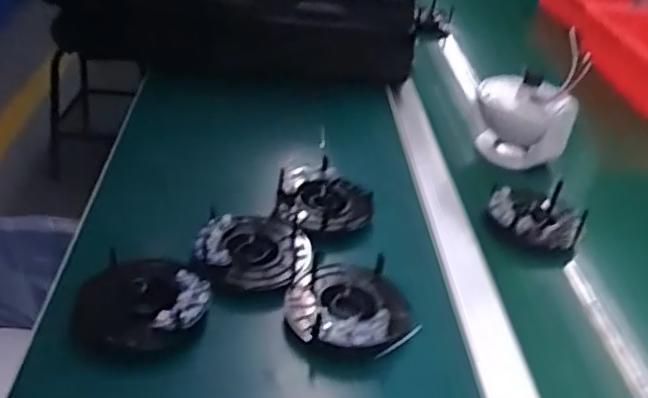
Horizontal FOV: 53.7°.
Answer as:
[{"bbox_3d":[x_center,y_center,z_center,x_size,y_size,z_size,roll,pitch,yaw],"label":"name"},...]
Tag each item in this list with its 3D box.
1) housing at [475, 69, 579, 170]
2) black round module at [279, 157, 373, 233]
[{"bbox_3d":[0.247,-0.097,0.803,0.102,0.125,0.111,11,34,5],"label":"housing"},{"bbox_3d":[-0.004,-0.001,0.665,0.087,0.037,0.093,-8,37,-22],"label":"black round module"}]

